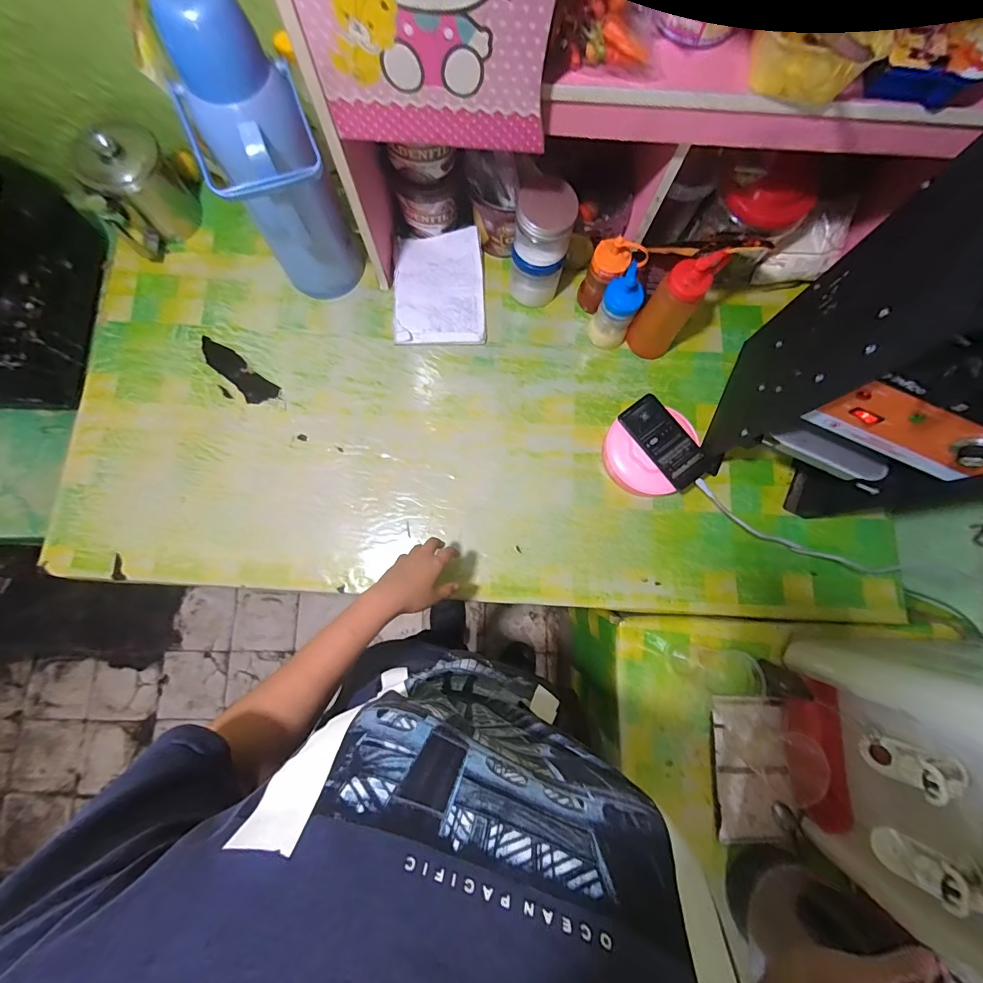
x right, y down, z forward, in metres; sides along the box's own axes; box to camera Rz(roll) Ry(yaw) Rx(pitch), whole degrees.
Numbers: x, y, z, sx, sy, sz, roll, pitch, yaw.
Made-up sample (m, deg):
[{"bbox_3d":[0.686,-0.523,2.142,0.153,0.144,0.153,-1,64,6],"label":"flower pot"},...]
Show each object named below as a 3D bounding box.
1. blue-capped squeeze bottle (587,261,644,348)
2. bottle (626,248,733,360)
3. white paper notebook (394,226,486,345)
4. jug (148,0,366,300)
[{"bbox_3d":[0.212,-0.305,0.706,0.066,0.122,0.078,28,80,4],"label":"blue-capped squeeze bottle"},{"bbox_3d":[0.285,-0.292,0.674,0.074,0.195,0.078,0,80,-1],"label":"bottle"},{"bbox_3d":[-0.094,-0.366,0.757,0.157,0.017,0.209,-3,80,-2],"label":"white paper notebook"},{"bbox_3d":[-0.277,-0.401,0.574,0.127,0.385,0.117,-25,81,-6],"label":"jug"}]

